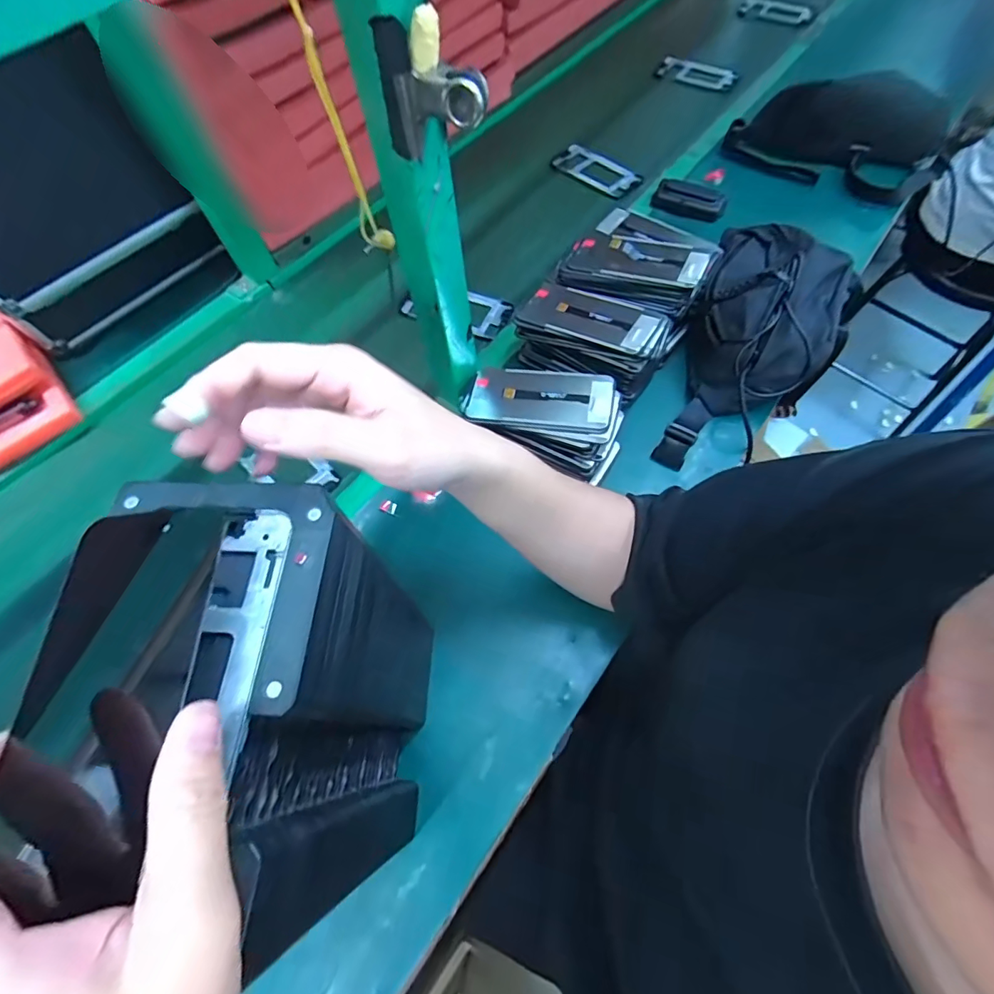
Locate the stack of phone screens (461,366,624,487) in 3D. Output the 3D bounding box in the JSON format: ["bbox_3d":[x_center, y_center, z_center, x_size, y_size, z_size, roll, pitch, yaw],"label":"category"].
[{"bbox_3d":[0.053,-0.097,0.539,0.173,0.064,0.099,23,66,13],"label":"stack of phone screens"}]

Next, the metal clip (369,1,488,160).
[{"bbox_3d":[-0.038,-0.255,0.300,0.067,0.071,0.025,21,66,12],"label":"metal clip"}]

